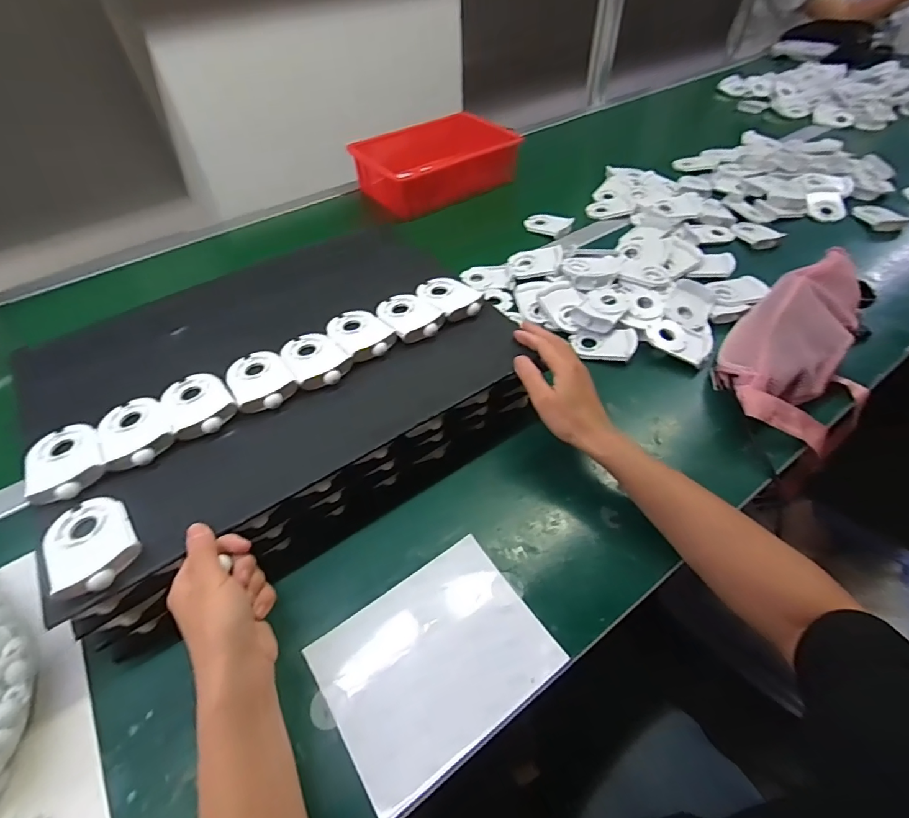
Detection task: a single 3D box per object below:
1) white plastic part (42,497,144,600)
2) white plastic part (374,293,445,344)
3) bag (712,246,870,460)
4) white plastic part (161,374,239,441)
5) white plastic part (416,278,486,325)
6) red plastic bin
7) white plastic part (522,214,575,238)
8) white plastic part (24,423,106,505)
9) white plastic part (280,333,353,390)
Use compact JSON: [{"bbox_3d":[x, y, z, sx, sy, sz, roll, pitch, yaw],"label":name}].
[{"bbox_3d":[-0.288,0.104,0.365,0.059,0.013,0.089,-36,57,-25],"label":"white plastic part"},{"bbox_3d":[-0.052,-0.111,0.538,0.058,0.014,0.089,-26,53,-19],"label":"white plastic part"},{"bbox_3d":[0.438,-0.083,0.563,0.169,0.081,0.312,33,58,27],"label":"bag"},{"bbox_3d":[-0.255,-0.009,0.458,0.058,0.012,0.092,-30,54,-22],"label":"white plastic part"},{"bbox_3d":[-0.004,-0.138,0.561,0.059,0.012,0.087,-28,54,-20],"label":"white plastic part"},{"bbox_3d":[-0.033,-0.488,0.924,0.288,0.082,0.189,-26,53,-19],"label":"red plastic bin"},{"bbox_3d":[0.171,-0.341,0.850,0.090,0.021,0.056,36,59,28],"label":"white plastic part"},{"bbox_3d":[-0.351,0.045,0.416,0.058,0.010,0.087,-31,55,-22],"label":"white plastic part"},{"bbox_3d":[-0.148,-0.056,0.498,0.059,0.011,0.088,-25,53,-18],"label":"white plastic part"}]

